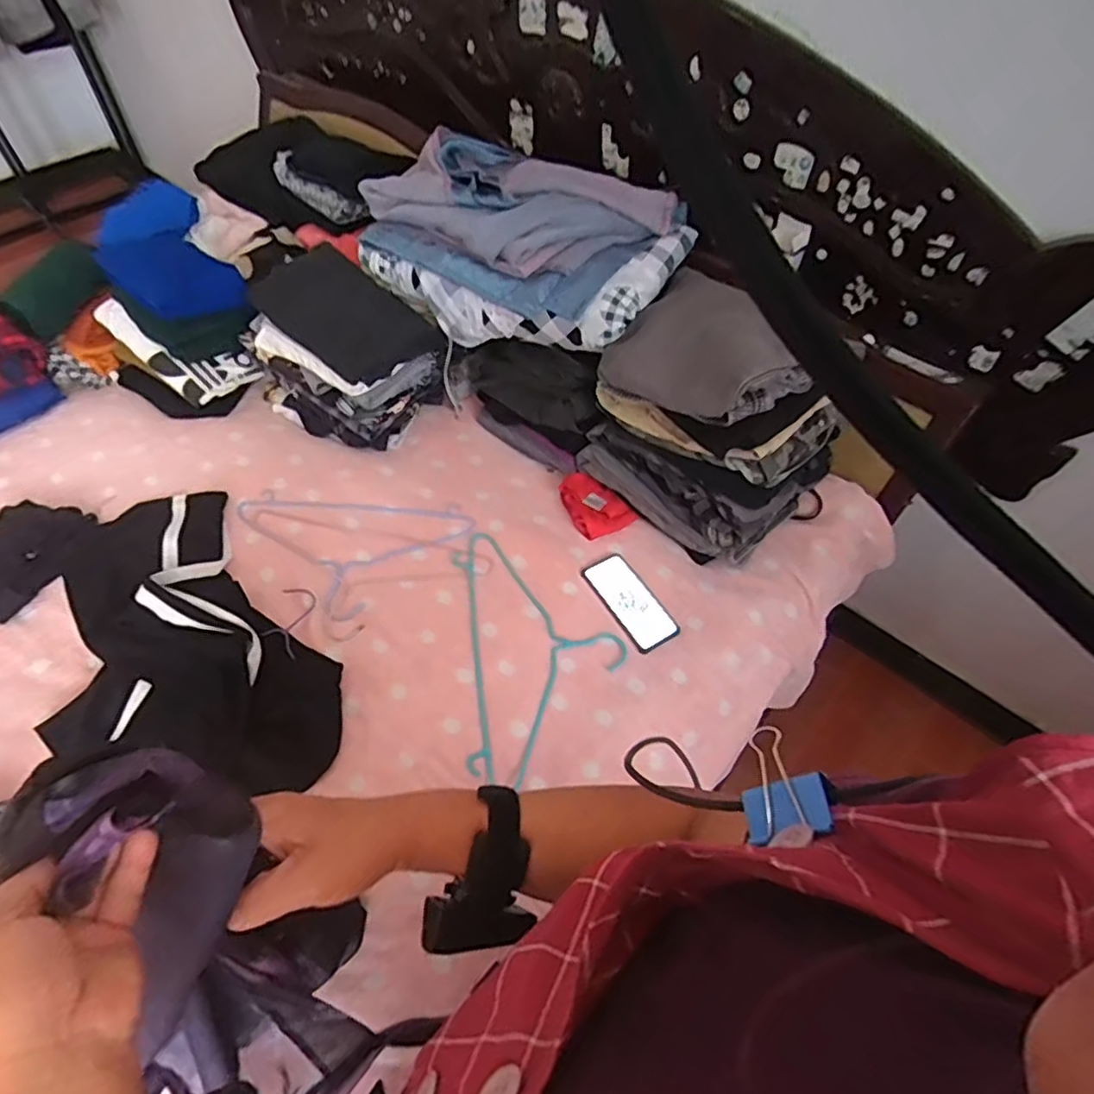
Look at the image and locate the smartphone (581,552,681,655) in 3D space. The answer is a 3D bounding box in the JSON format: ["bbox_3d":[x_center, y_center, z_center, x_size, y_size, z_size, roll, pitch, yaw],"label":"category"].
[{"bbox_3d":[0.131,0.083,0.999,0.083,0.015,0.169,-27,61,-22],"label":"smartphone"}]

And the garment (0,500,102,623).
[{"bbox_3d":[-0.826,0.008,0.990,0.158,0.030,0.211,10,54,3],"label":"garment"}]

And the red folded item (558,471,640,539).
[{"bbox_3d":[0.078,-0.071,1.083,0.091,0.035,0.131,-32,62,-24],"label":"red folded item"}]

